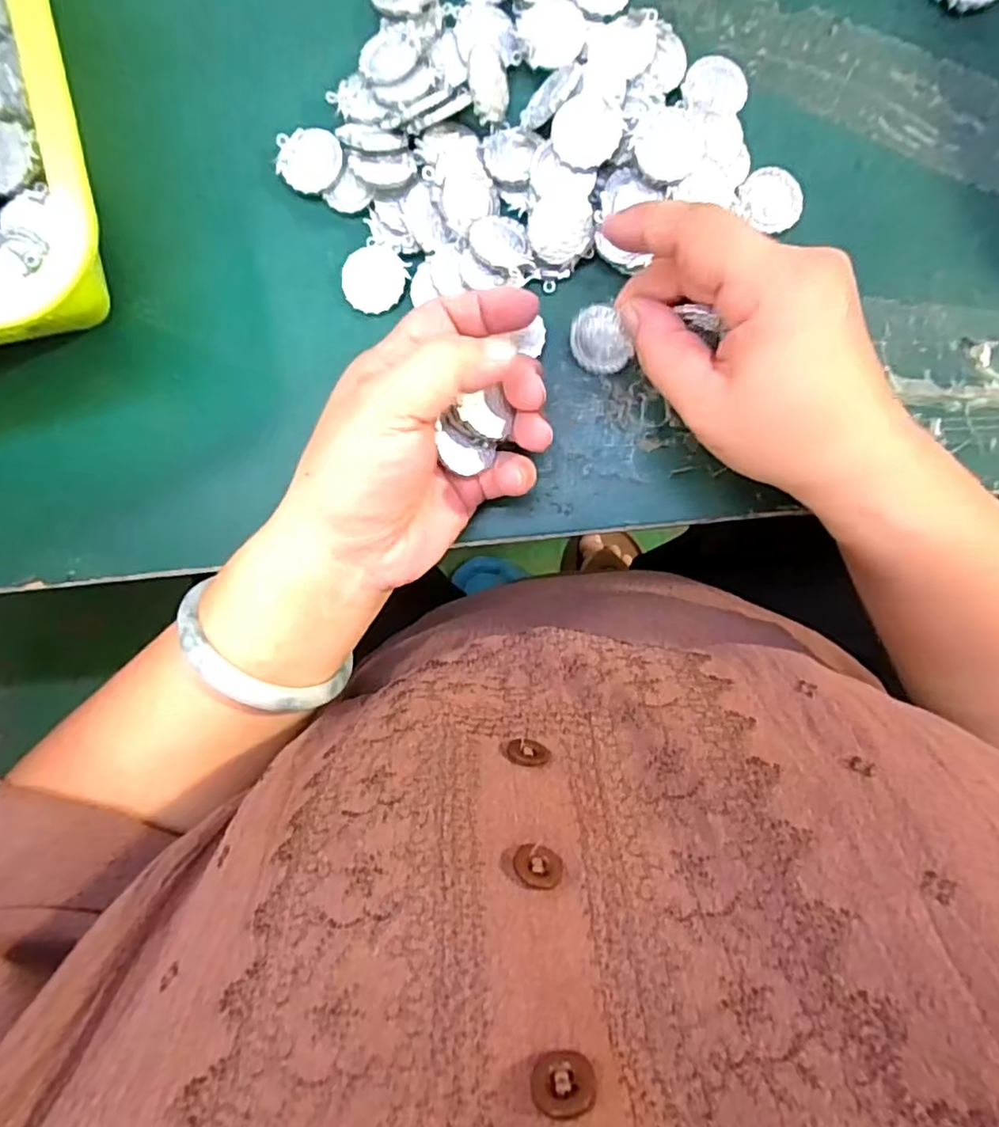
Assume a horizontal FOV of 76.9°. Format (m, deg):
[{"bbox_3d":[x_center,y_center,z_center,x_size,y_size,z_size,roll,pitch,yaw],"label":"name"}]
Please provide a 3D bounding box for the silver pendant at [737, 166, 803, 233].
[{"bbox_3d":[0.117,-0.157,0.270,0.027,0.006,0.027,0,90,3],"label":"silver pendant"}]

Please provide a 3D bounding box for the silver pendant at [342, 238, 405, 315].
[{"bbox_3d":[-0.056,-0.127,0.279,0.027,0.004,0.029,0,90,3],"label":"silver pendant"}]

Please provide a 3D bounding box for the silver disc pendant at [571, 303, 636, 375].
[{"bbox_3d":[0.041,-0.093,0.263,0.023,0.004,0.028,-12,123,37],"label":"silver disc pendant"}]

